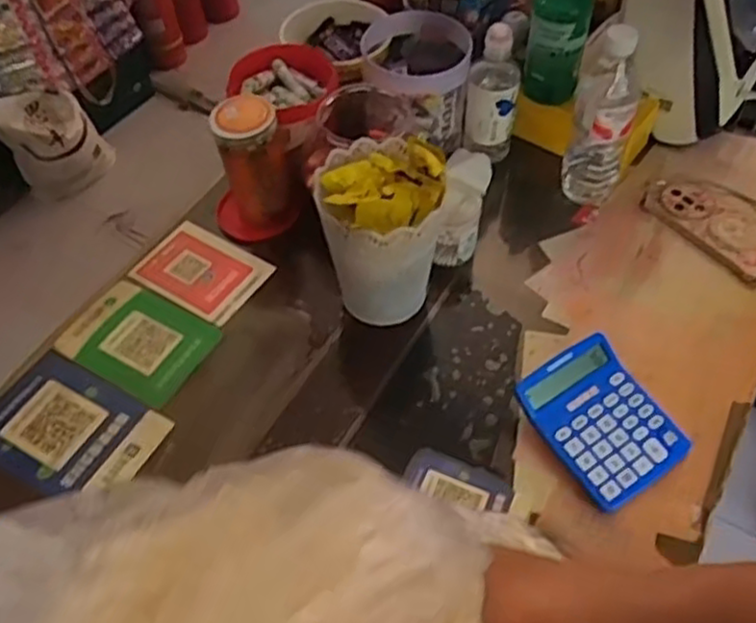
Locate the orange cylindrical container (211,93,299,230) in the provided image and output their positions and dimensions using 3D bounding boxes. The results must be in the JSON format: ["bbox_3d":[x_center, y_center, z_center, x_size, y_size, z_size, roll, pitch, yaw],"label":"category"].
[{"bbox_3d":[-0.142,-0.172,0.851,0.070,0.142,0.064,-1,54,1],"label":"orange cylindrical container"}]

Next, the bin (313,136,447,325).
[{"bbox_3d":[0.004,-0.076,0.776,0.123,0.175,0.127,2,54,3],"label":"bin"}]

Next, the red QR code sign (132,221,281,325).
[{"bbox_3d":[-0.209,-0.050,0.874,0.148,0.010,0.103,25,60,21],"label":"red QR code sign"}]

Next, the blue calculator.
[{"bbox_3d":[0.217,0.105,0.718,0.118,0.044,0.145,-32,59,-19],"label":"blue calculator"}]

